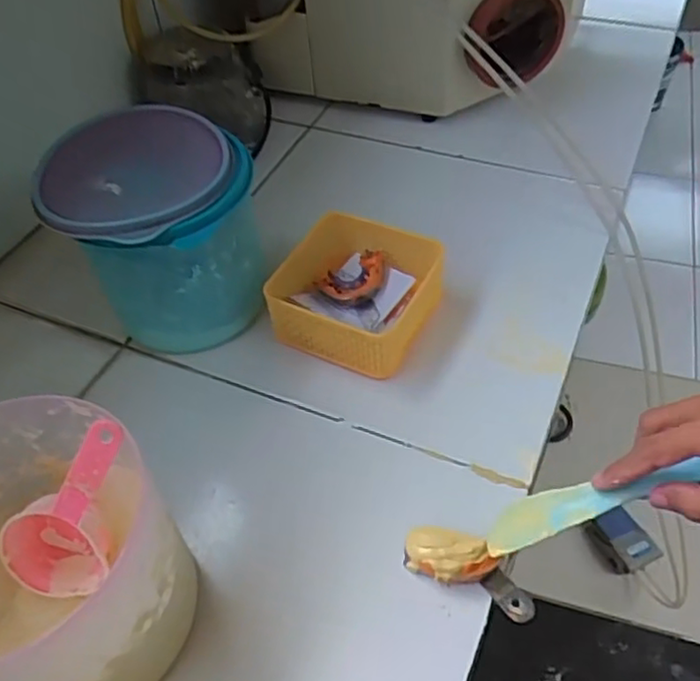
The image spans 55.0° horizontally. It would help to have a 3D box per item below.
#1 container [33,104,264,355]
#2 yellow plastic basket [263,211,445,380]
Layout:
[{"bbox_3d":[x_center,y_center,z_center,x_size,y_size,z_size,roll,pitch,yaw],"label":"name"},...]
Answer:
[{"bbox_3d":[-0.171,-0.089,0.621,0.174,0.177,0.159,-9,49,-2],"label":"container"},{"bbox_3d":[0.005,-0.042,0.639,0.146,0.075,0.131,21,54,22],"label":"yellow plastic basket"}]

